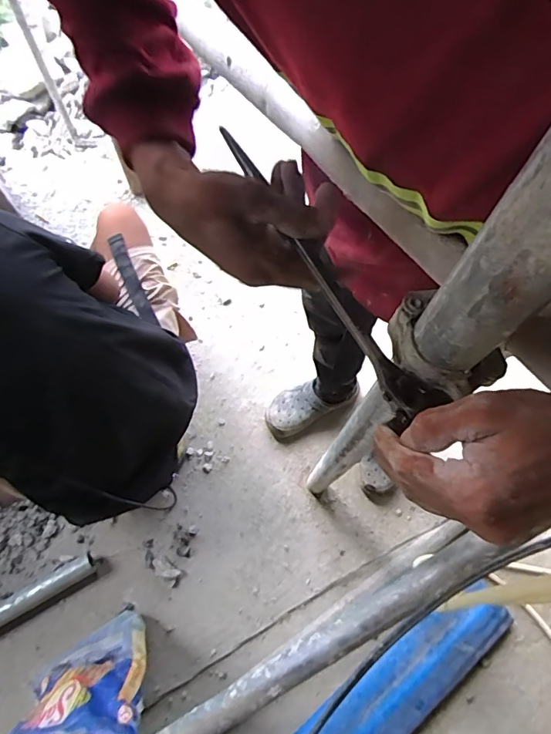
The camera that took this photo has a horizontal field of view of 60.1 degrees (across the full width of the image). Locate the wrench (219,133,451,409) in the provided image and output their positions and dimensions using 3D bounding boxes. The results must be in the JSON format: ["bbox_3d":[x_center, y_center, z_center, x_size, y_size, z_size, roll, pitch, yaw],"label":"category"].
[{"bbox_3d":[0.034,-0.076,0.340,0.031,0.014,0.250,-30,78,-13],"label":"wrench"}]

